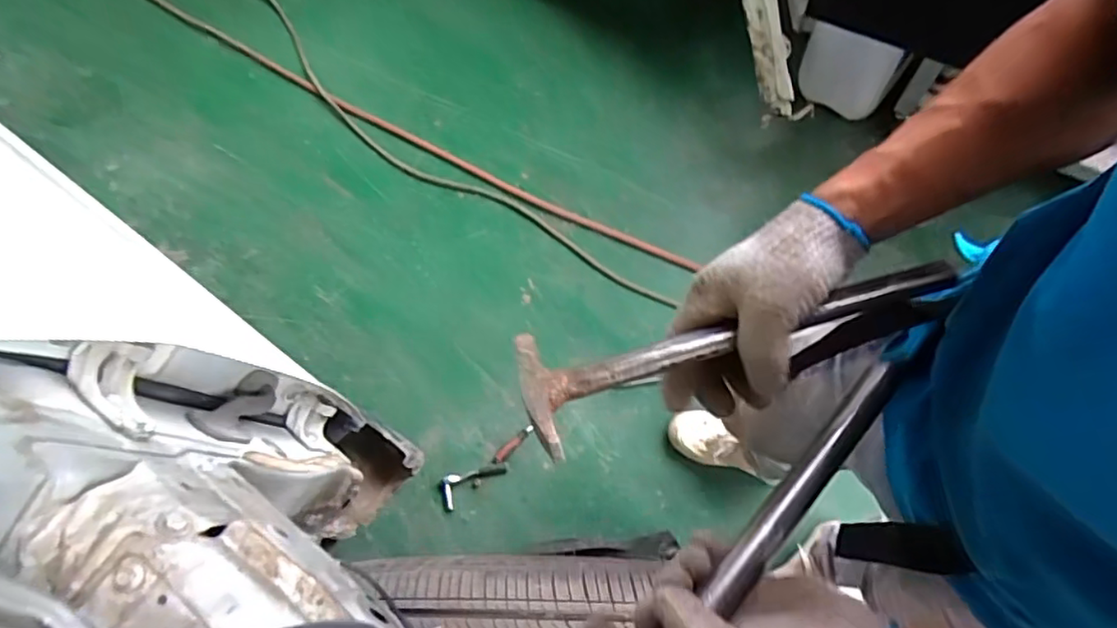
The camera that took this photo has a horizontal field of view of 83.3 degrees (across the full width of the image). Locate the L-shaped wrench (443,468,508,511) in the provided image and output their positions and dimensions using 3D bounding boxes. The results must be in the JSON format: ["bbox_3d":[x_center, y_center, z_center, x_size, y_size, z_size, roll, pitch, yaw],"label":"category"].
[{"bbox_3d":[-0.175,0.364,1.329,0.132,0.018,0.070,-12,67,2],"label":"L-shaped wrench"}]

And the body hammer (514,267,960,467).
[{"bbox_3d":[0.120,0.013,0.410,0.293,0.032,0.088,-16,66,-3],"label":"body hammer"}]

